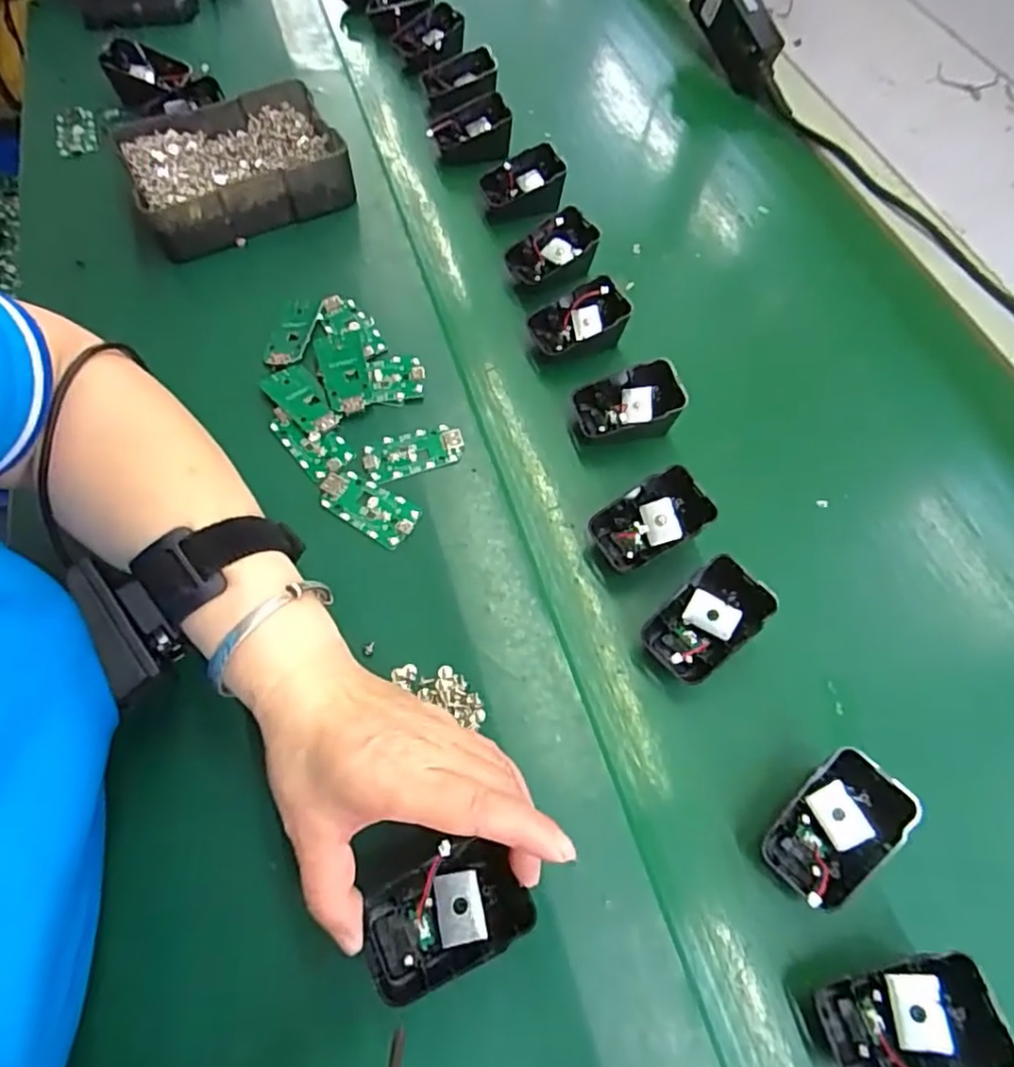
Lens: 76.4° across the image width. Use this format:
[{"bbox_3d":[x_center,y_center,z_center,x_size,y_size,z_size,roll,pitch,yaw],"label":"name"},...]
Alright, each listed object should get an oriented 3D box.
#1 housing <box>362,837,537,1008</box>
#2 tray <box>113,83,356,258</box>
[{"bbox_3d":[-0.028,0.165,0.279,0.069,0.022,0.044,-24,66,-15],"label":"housing"},{"bbox_3d":[-0.219,-0.296,0.522,0.157,0.046,0.120,-26,67,-16],"label":"tray"}]

